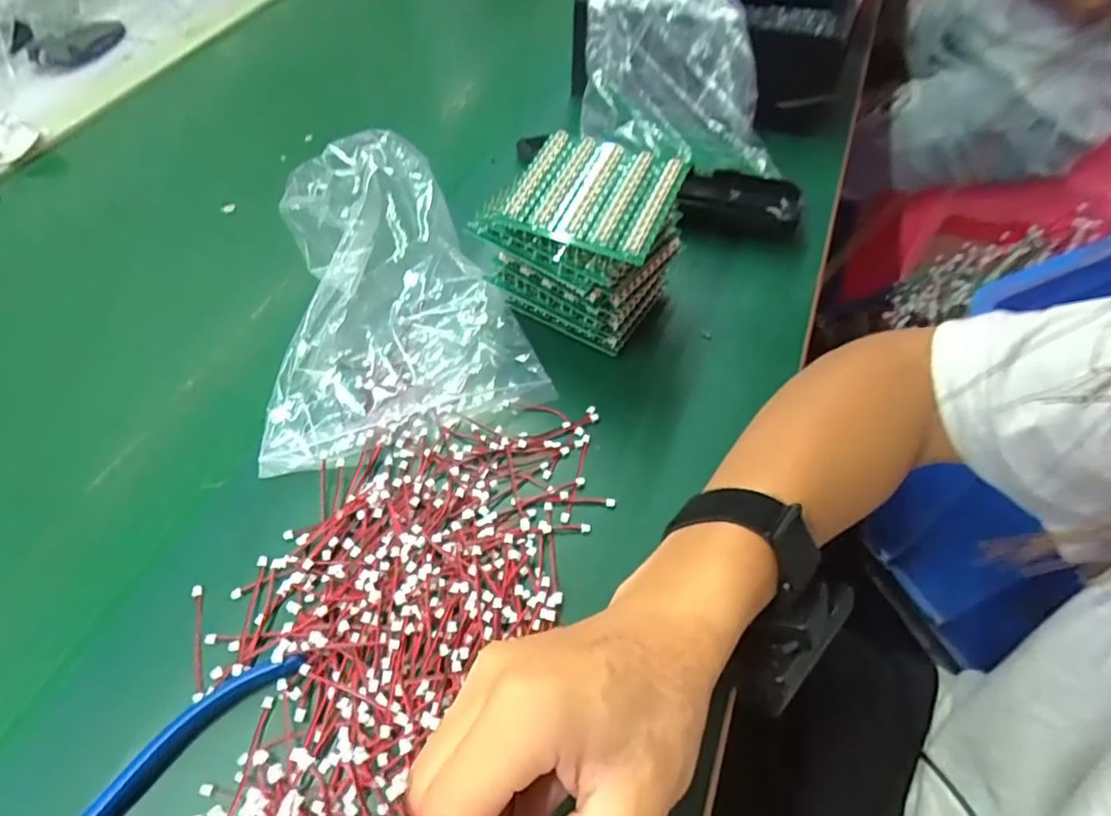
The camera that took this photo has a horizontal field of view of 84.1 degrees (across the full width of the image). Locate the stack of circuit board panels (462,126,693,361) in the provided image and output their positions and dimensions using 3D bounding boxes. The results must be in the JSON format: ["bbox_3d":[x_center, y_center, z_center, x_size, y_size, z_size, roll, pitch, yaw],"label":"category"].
[{"bbox_3d":[0.014,-0.097,0.385,0.103,0.106,0.080,23,58,16],"label":"stack of circuit board panels"}]

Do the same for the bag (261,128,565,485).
[{"bbox_3d":[-0.120,-0.081,0.398,0.170,0.076,0.210,-20,57,-13],"label":"bag"}]

